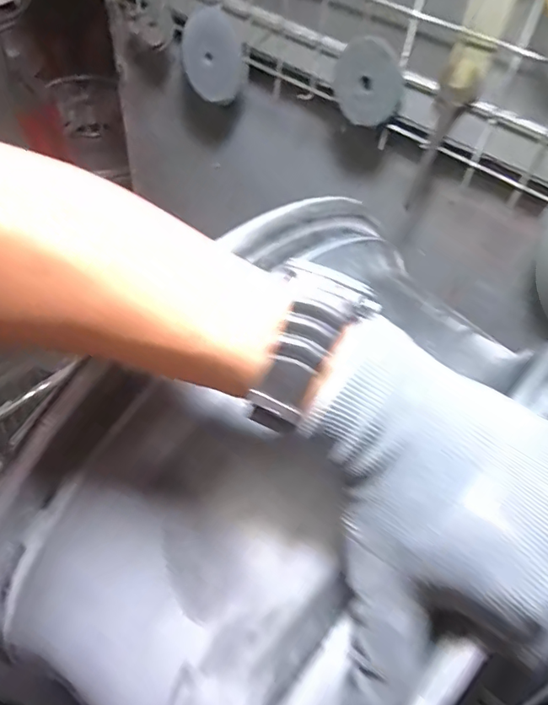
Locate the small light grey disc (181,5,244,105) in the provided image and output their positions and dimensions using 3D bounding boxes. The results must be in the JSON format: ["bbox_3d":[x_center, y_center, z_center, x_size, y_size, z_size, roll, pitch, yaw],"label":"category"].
[{"bbox_3d":[-0.082,-0.400,0.694,0.099,0.098,0.013,45,40,-5],"label":"small light grey disc"}]

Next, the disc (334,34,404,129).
[{"bbox_3d":[0.105,-0.300,0.575,0.084,0.085,0.014,49,58,-16],"label":"disc"}]

